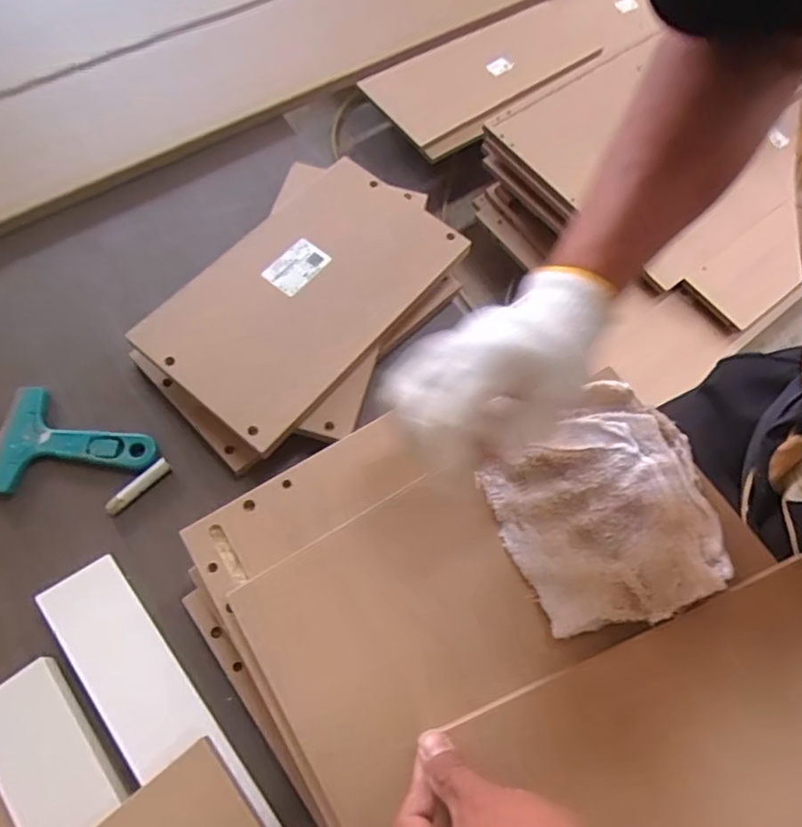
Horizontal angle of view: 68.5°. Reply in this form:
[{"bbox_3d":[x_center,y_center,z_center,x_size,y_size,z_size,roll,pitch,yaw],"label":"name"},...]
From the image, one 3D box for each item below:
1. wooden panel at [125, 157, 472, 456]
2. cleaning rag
[{"bbox_3d":[-0.087,-0.122,0.573,0.174,0.014,0.300,40,70,9],"label":"wooden panel"},{"bbox_3d":[0.147,0.055,0.411,0.155,0.050,0.159,-23,69,-11],"label":"cleaning rag"}]

